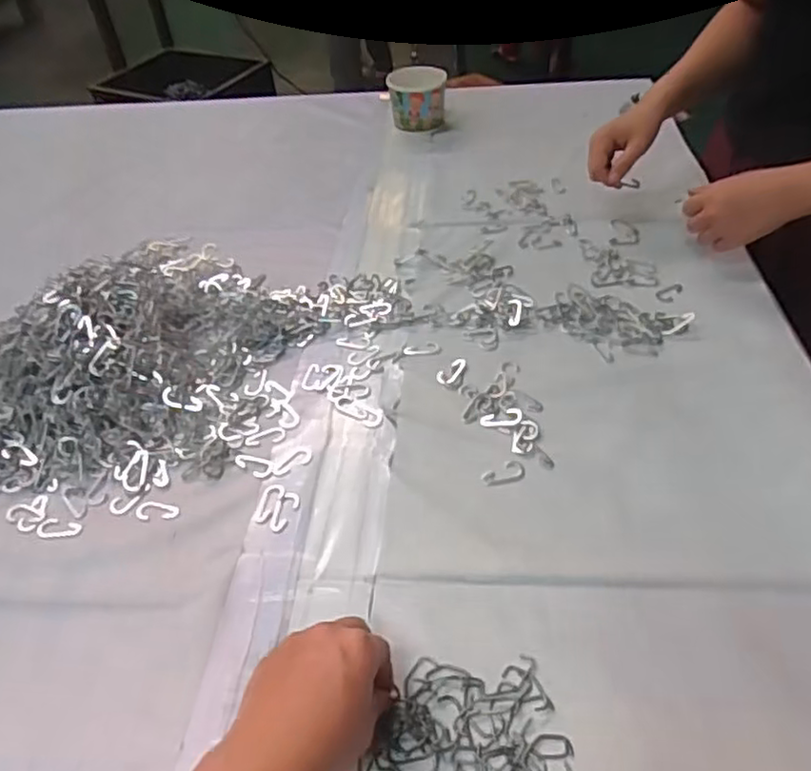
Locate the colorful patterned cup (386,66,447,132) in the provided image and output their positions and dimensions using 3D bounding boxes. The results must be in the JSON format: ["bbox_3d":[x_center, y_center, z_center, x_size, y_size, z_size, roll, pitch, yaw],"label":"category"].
[{"bbox_3d":[0.018,-0.448,1.044,0.085,0.083,0.085,-3,43,3],"label":"colorful patterned cup"}]

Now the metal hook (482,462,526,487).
[{"bbox_3d":[0.082,0.073,0.553,0.035,0.004,0.022,-11,44,-6],"label":"metal hook"}]

